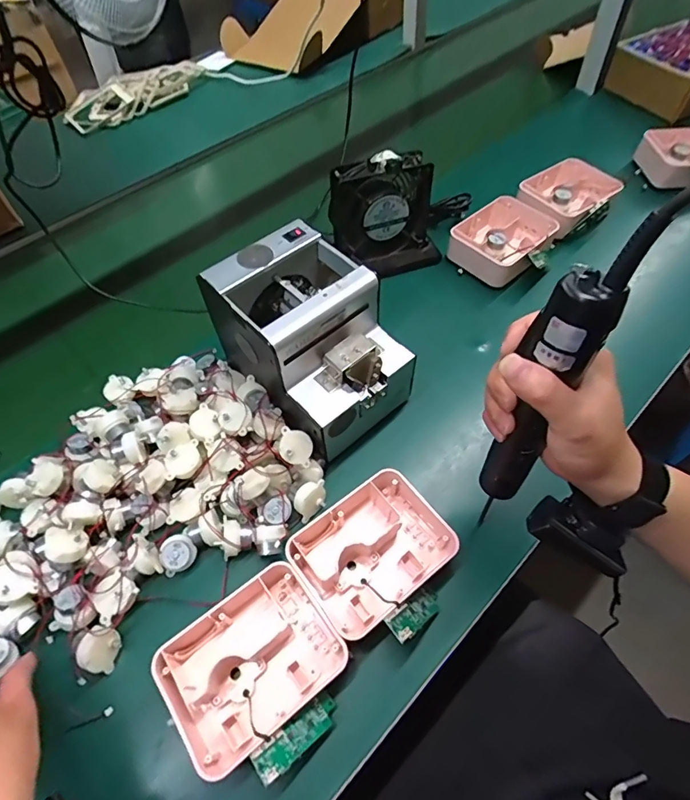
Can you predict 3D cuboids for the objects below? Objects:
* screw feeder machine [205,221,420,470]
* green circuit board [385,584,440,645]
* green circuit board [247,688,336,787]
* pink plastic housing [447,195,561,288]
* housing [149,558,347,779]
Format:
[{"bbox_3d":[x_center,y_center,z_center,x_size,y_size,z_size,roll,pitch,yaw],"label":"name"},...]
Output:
[{"bbox_3d":[-0.032,-0.056,0.473,0.125,0.157,0.168,-37,60,-21],"label":"screw feeder machine"},{"bbox_3d":[0.060,0.176,0.381,0.023,0.009,0.066,40,29,27],"label":"green circuit board"},{"bbox_3d":[-0.034,0.248,0.338,0.071,0.008,0.024,-18,51,-41],"label":"green circuit board"},{"bbox_3d":[0.216,-0.219,0.629,0.107,0.048,0.132,34,63,24],"label":"pink plastic housing"},{"bbox_3d":[-0.073,0.209,0.367,0.130,0.043,0.099,-35,60,-20],"label":"housing"}]

